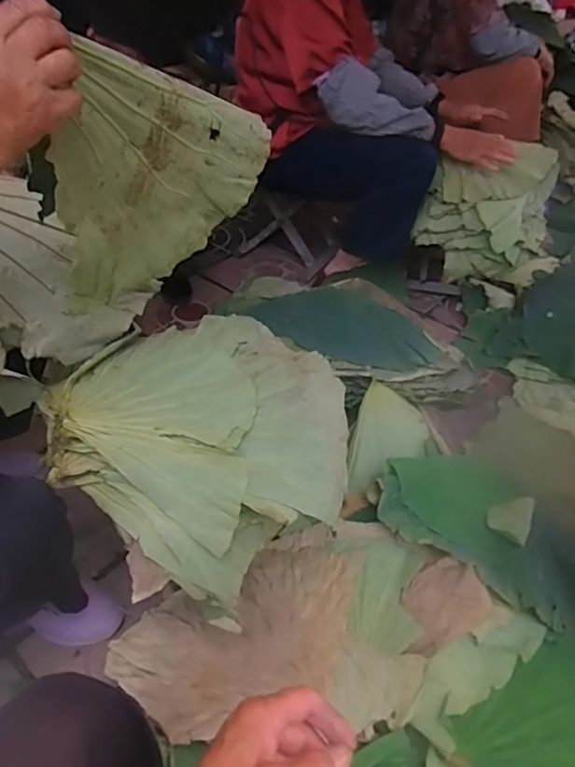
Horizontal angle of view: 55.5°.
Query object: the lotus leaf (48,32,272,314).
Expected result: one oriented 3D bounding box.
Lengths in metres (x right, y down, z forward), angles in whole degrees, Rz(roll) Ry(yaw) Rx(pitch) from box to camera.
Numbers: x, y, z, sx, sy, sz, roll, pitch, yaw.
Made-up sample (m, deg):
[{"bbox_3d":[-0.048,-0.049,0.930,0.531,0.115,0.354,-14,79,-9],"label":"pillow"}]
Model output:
[{"bbox_3d":[-0.148,-0.248,0.665,0.283,0.279,0.056,-32,53,-33],"label":"lotus leaf"}]

